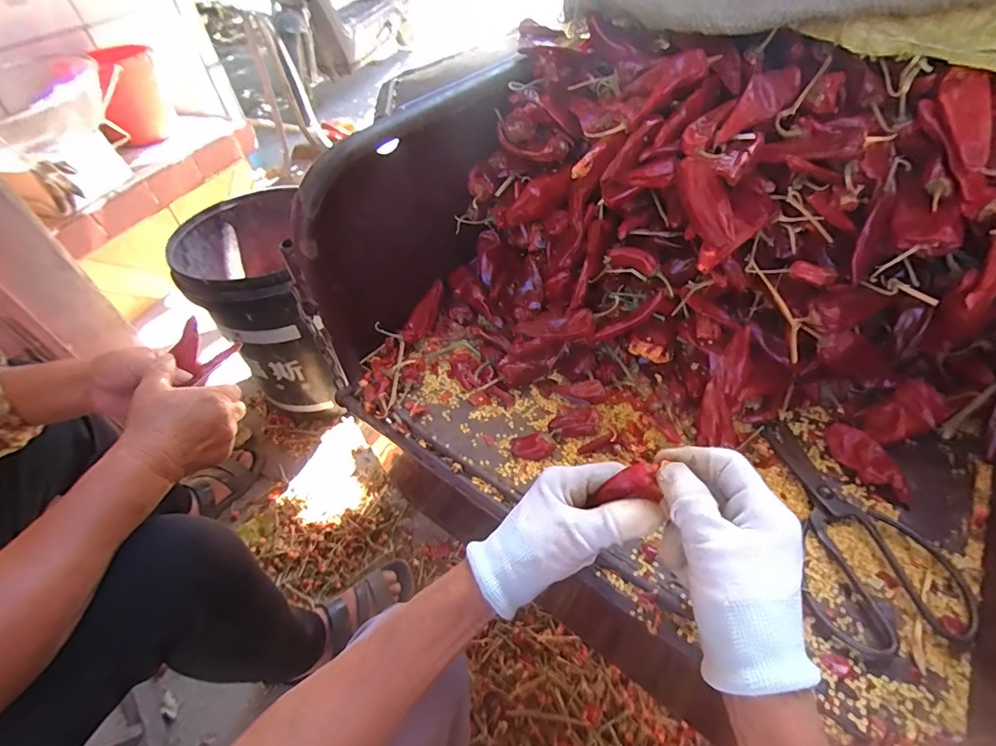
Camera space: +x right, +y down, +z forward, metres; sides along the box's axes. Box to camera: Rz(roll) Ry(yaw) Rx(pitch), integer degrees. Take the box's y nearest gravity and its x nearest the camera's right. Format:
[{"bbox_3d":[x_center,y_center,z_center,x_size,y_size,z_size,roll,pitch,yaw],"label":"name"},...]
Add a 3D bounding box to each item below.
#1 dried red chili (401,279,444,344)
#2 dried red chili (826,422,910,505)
[{"bbox_3d":[-0.088,-0.069,0.542,0.024,0.024,0.084,18,70,20],"label":"dried red chili"},{"bbox_3d":[0.311,0.075,0.395,0.030,0.017,0.073,-17,50,-10],"label":"dried red chili"}]

